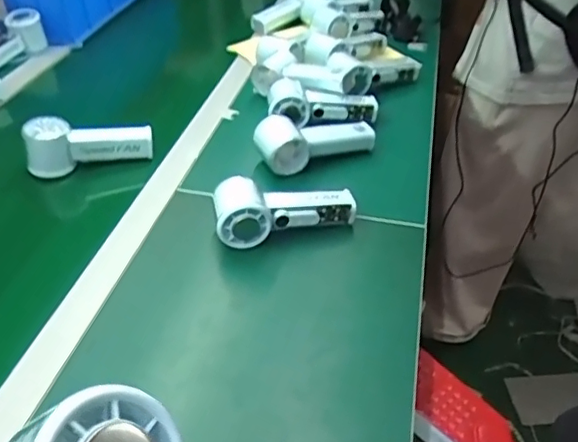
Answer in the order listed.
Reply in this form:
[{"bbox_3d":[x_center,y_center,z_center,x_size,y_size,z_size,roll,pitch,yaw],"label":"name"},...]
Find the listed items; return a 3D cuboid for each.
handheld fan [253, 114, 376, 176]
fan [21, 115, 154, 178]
[{"bbox_3d":[0.038,-0.109,0.741,0.158,0.064,0.046,-16,42,-19],"label":"handheld fan"},{"bbox_3d":[-0.252,-0.096,0.740,0.149,0.055,0.047,-1,39,-2],"label":"fan"}]

